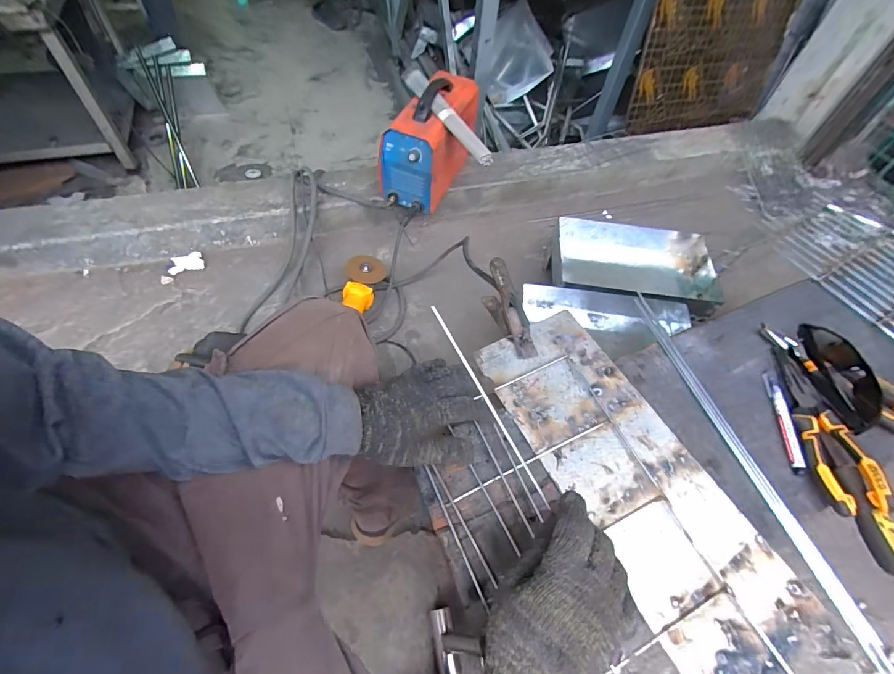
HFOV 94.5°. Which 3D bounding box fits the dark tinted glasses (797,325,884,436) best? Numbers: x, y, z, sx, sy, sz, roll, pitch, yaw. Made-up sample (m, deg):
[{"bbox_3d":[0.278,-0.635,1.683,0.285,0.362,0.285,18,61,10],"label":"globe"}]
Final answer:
[{"bbox_3d":[0.486,0.052,0.506,0.071,0.041,0.144,4,56,-2],"label":"dark tinted glasses"}]

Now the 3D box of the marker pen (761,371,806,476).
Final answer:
[{"bbox_3d":[0.411,0.102,0.506,0.015,0.011,0.127,9,56,2],"label":"marker pen"}]

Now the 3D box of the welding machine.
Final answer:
[{"bbox_3d":[-0.048,-0.517,1.077,0.165,0.224,0.316,19,57,9],"label":"welding machine"}]

